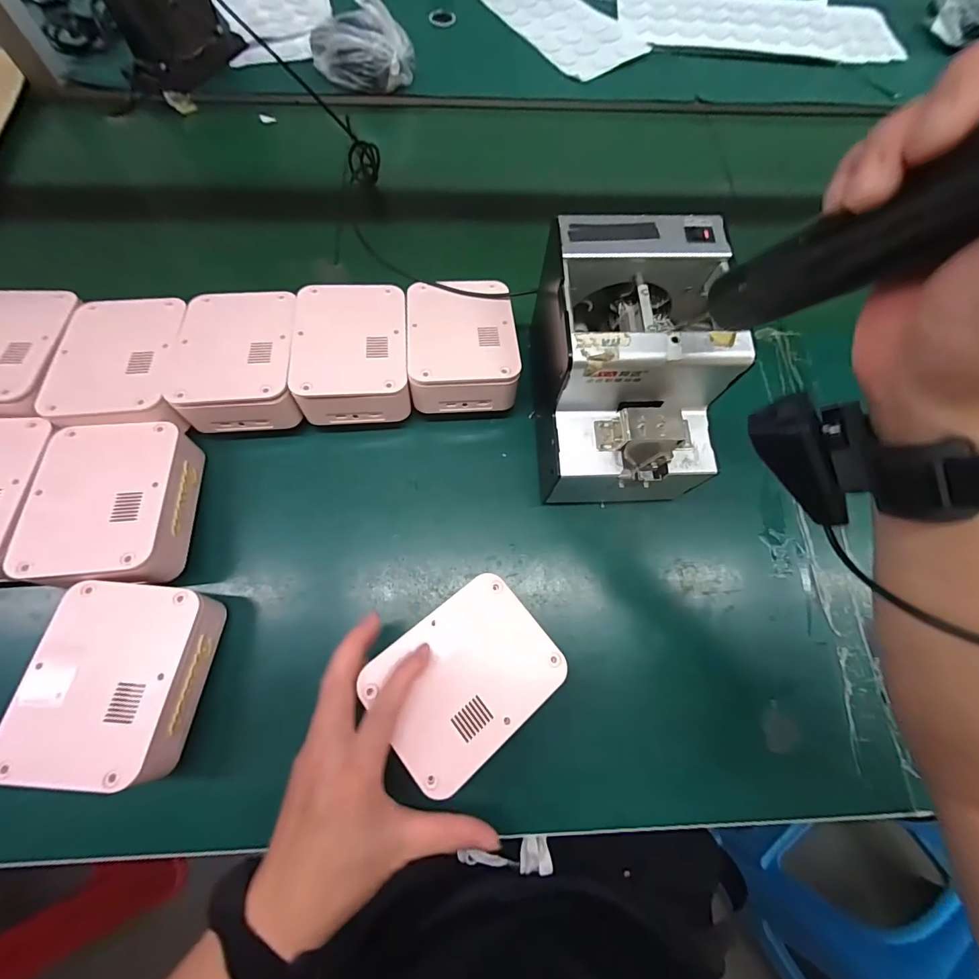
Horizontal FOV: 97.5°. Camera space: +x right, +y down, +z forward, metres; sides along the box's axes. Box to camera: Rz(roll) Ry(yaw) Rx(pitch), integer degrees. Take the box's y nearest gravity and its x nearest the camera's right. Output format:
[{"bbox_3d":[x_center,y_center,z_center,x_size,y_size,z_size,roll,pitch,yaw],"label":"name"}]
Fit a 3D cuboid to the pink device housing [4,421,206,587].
[{"bbox_3d":[-0.302,0.010,0.345,0.098,0.047,0.128,-4,71,-4],"label":"pink device housing"}]

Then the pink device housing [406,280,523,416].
[{"bbox_3d":[-0.026,-0.135,0.413,0.097,0.065,0.128,-4,71,-4],"label":"pink device housing"}]

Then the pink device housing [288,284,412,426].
[{"bbox_3d":[-0.125,-0.126,0.406,0.097,0.064,0.130,-5,71,-5],"label":"pink device housing"}]

